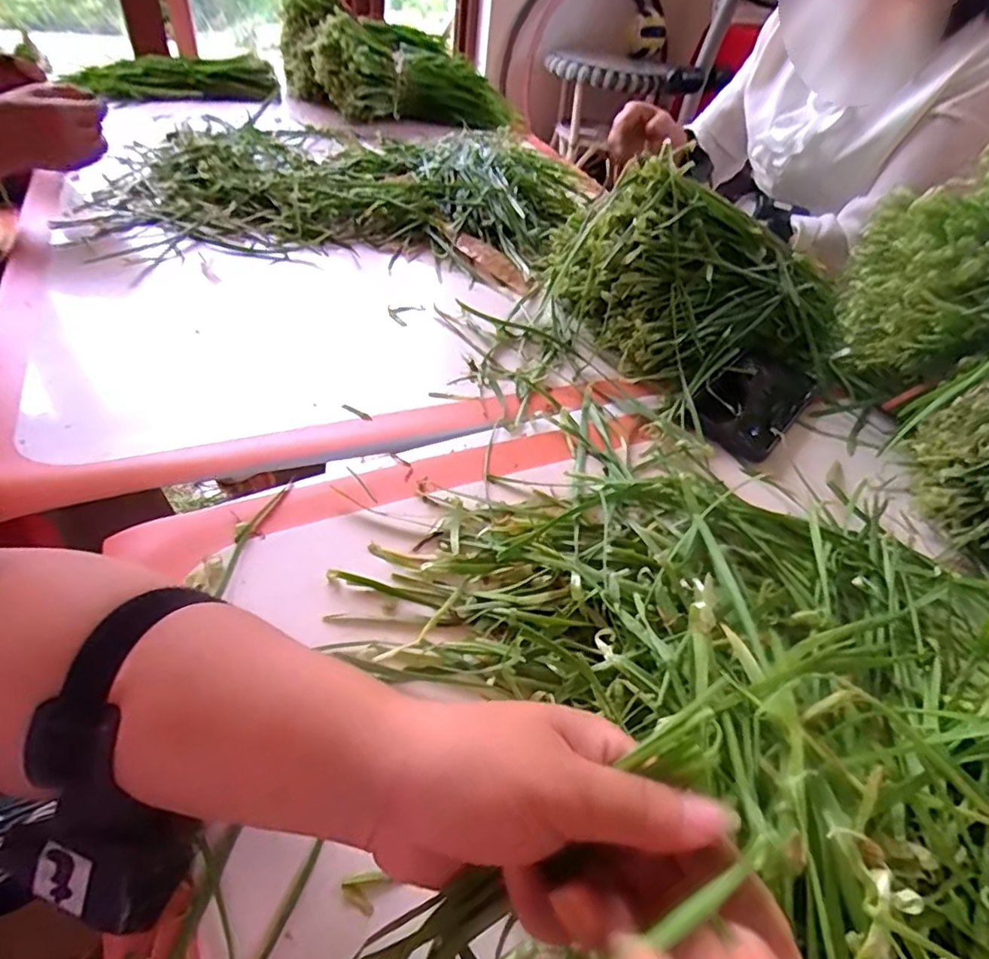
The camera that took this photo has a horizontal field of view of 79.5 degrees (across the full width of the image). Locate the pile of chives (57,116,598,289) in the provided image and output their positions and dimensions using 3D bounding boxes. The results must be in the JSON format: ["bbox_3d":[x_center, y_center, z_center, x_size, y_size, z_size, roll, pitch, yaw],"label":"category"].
[{"bbox_3d":[-0.205,-0.429,0.841,0.614,0.065,0.475,4,44,-6],"label":"pile of chives"}]

